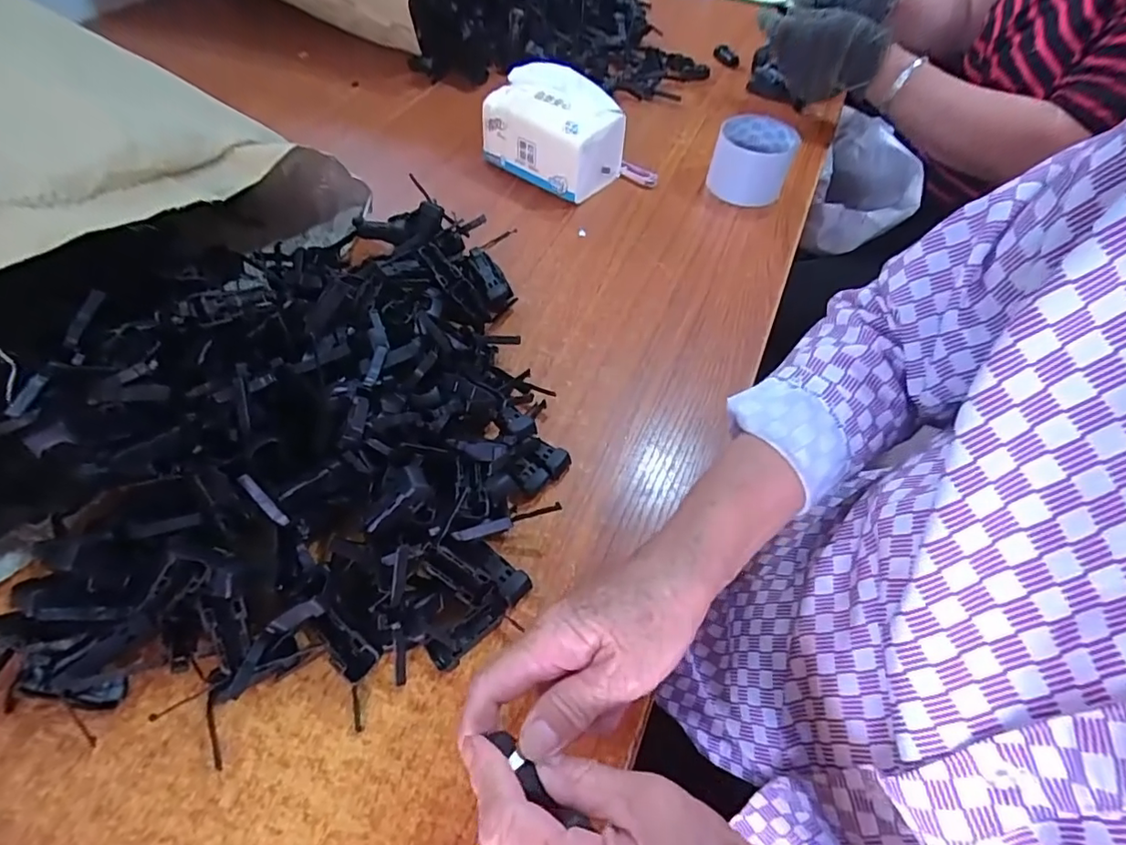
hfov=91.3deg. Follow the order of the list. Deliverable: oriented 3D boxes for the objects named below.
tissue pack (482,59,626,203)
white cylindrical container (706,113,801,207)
[{"bbox_3d":[-0.006,-0.320,0.605,0.138,0.096,0.097,32,58,17],"label":"tissue pack"},{"bbox_3d":[0.212,-0.296,0.620,0.086,0.066,0.071,19,55,9],"label":"white cylindrical container"}]

